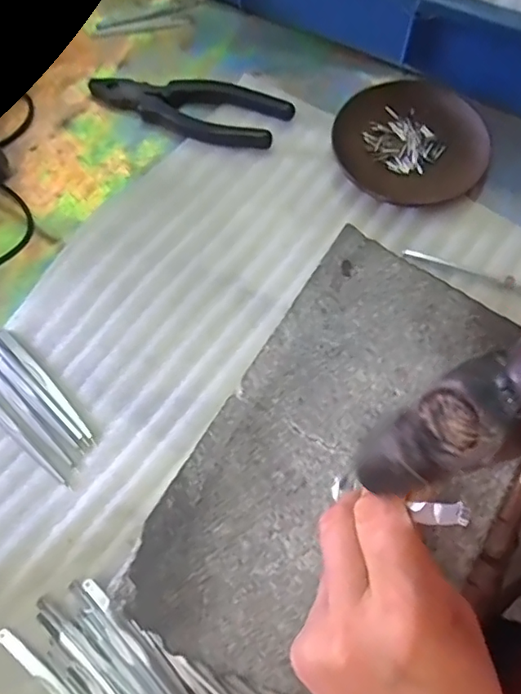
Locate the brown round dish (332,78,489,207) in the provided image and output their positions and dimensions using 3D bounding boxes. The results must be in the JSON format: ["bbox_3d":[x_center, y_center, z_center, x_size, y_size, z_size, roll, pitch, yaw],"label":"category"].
[{"bbox_3d":[0.113,-0.157,0.416,0.110,0.011,0.114,-1,70,1],"label":"brown round dish"}]

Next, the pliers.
[{"bbox_3d":[-0.059,-0.191,0.434,0.162,0.015,0.050,16,71,8],"label":"pliers"}]

